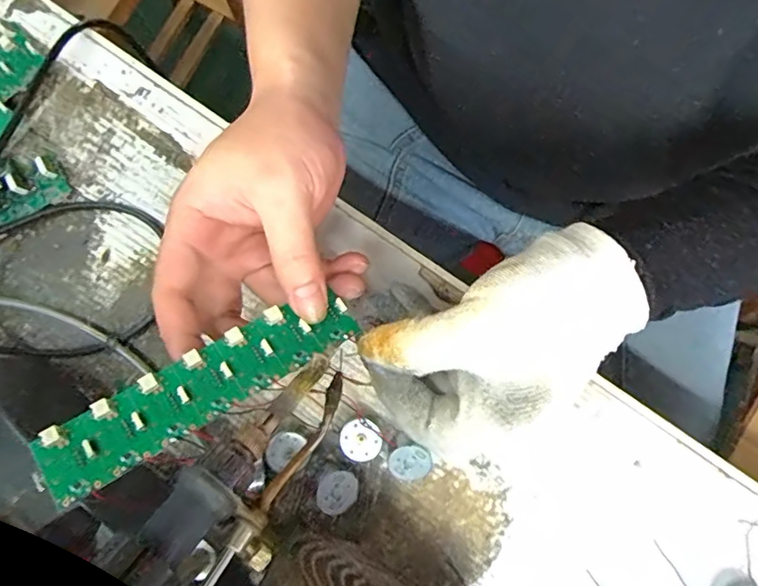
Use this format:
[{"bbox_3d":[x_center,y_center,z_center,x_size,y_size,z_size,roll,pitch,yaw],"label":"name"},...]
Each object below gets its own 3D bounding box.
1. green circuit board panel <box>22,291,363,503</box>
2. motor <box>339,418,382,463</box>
[{"bbox_3d":[-0.074,0.039,0.226,0.138,0.005,0.031,-28,80,-19],"label":"green circuit board panel"},{"bbox_3d":[-0.010,0.082,0.293,0.023,0.016,0.022,0,79,0],"label":"motor"}]

